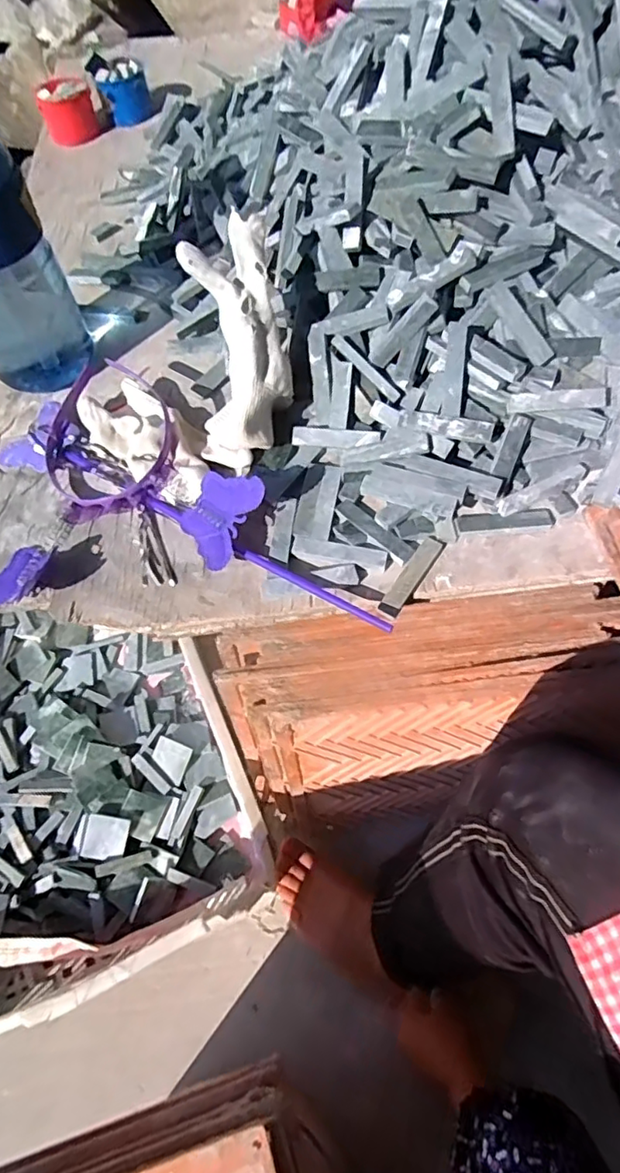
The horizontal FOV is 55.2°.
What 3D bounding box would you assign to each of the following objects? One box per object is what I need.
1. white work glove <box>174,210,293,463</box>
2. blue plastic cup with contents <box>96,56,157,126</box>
[{"bbox_3d":[-0.047,-0.165,0.409,0.066,0.162,0.052,2,19,5],"label":"white work glove"},{"bbox_3d":[-0.220,-0.595,0.711,0.061,0.051,0.050,-15,61,-5],"label":"blue plastic cup with contents"}]

